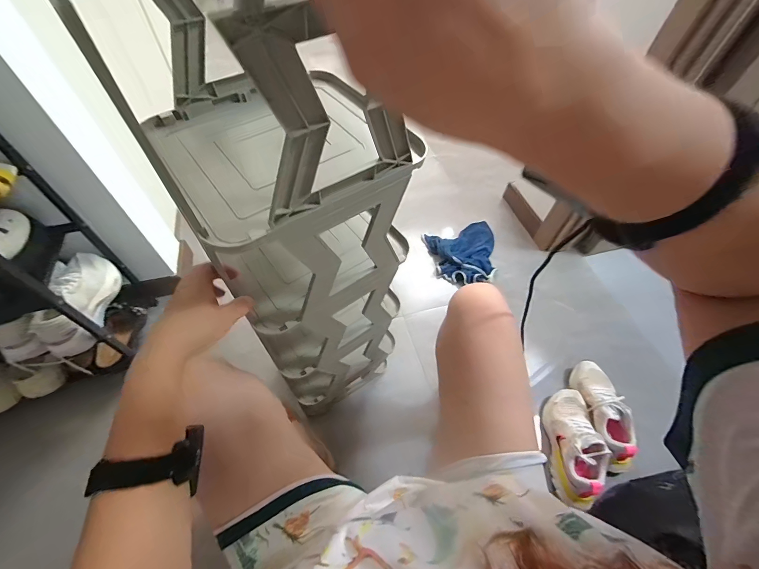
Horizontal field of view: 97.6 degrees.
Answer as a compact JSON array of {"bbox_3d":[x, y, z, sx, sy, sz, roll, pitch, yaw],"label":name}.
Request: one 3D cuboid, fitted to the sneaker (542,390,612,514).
[{"bbox_3d":[0.459,0.369,0.776,0.088,0.099,0.250,7,56,2],"label":"sneaker"}]

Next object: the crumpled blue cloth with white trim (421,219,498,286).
[{"bbox_3d":[0.285,-0.101,1.142,0.223,0.068,0.228,-4,56,-5],"label":"crumpled blue cloth with white trim"}]

